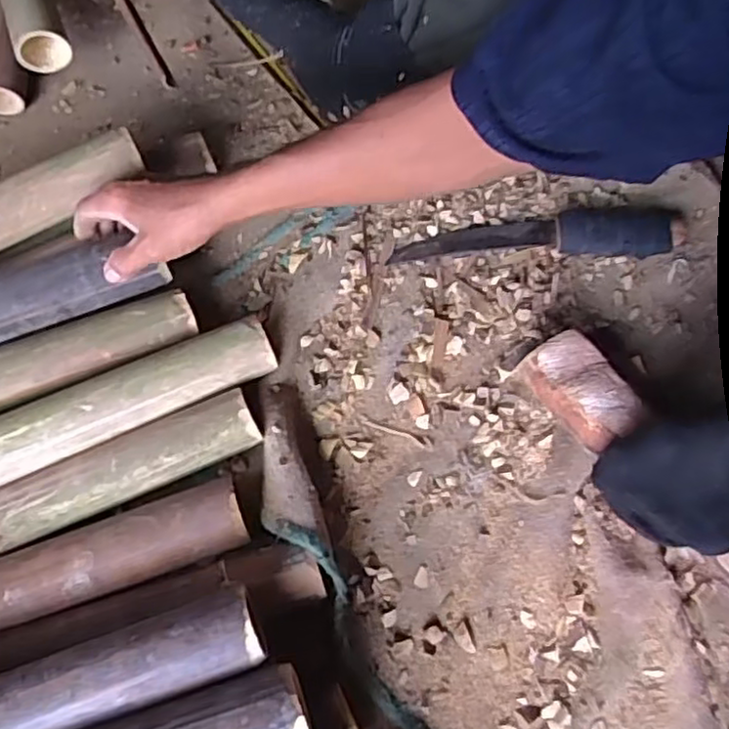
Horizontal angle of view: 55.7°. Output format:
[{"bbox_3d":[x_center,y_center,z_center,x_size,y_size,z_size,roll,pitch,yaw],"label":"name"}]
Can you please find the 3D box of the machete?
[{"bbox_3d":[0.176,-0.134,0.705,0.289,0.030,0.053,-2,68,-1],"label":"machete"}]

